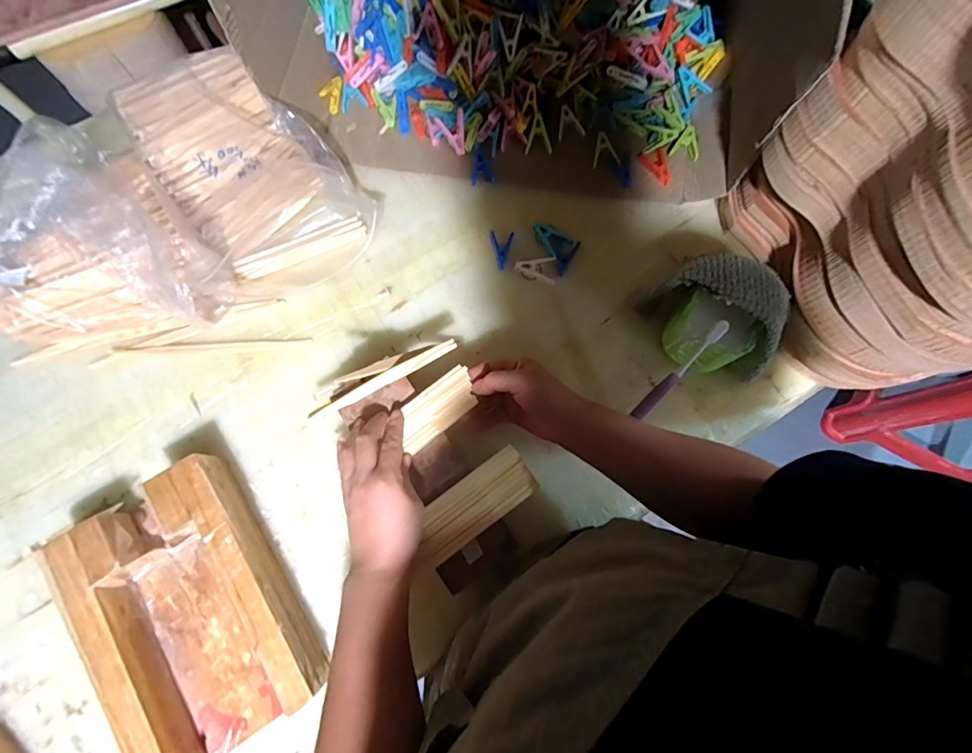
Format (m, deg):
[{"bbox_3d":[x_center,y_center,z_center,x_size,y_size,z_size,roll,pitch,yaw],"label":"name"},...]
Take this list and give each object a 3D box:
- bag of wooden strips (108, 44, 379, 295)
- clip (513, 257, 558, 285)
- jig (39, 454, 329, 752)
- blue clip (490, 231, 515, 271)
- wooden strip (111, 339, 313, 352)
[{"bbox_3d":[-0.298,-0.265,0.578,0.204,0.099,0.298,-36,79,-10],"label":"bag of wooden strips"},{"bbox_3d":[0.064,-0.139,0.597,0.053,0.005,0.036,2,76,-1],"label":"clip"},{"bbox_3d":[-0.300,0.239,0.469,0.169,0.062,0.266,-34,79,-9],"label":"jig"},{"bbox_3d":[0.020,-0.167,0.606,0.030,0.004,0.053,4,76,-1],"label":"blue clip"},{"bbox_3d":[-0.342,-0.037,0.570,0.238,0.011,0.011,-3,76,-2],"label":"wooden strip"}]

